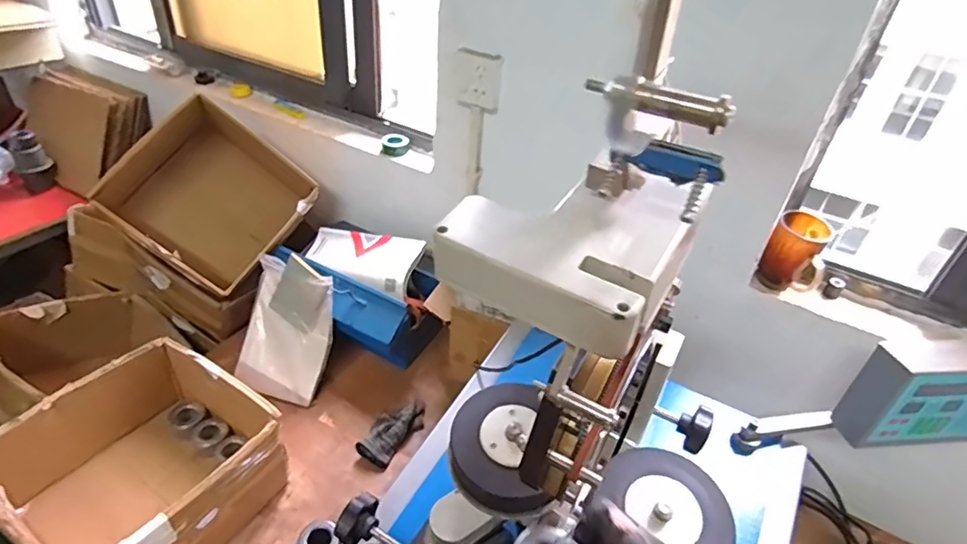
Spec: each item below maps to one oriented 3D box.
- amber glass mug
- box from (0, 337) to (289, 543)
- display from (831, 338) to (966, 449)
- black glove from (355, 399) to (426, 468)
[{"bbox_3d":[0.513,-0.019,0.896,0.091,0.129,0.068,34,45,32],"label":"amber glass mug"},{"bbox_3d":[-0.542,0.322,0.889,0.323,0.183,0.335,23,40,21],"label":"box"},{"bbox_3d":[0.623,0.163,0.760,0.220,0.143,0.074,-2,37,-10],"label":"display"},{"bbox_3d":[-0.175,0.309,1.078,0.073,0.037,0.157,27,41,25],"label":"black glove"}]

